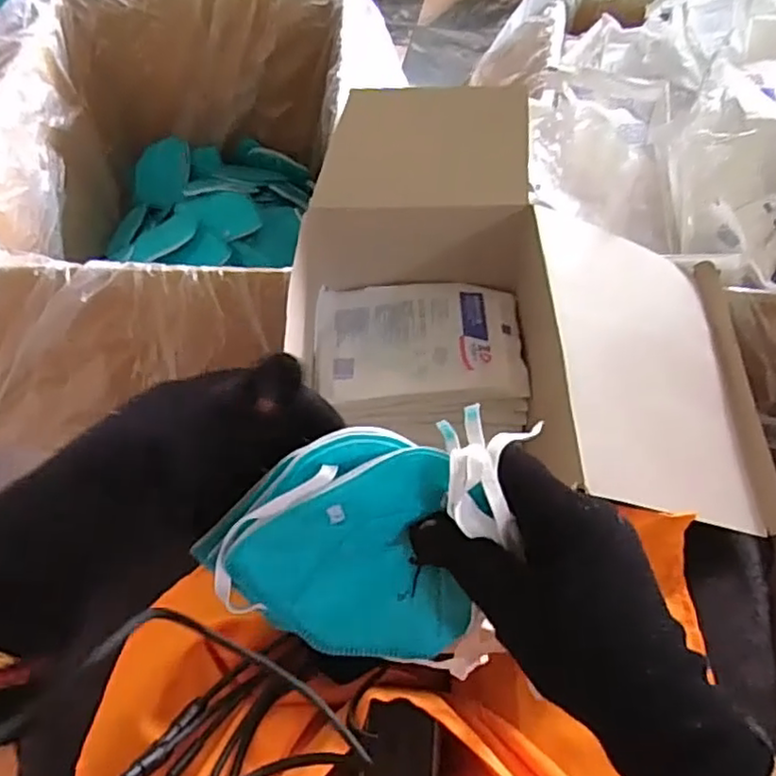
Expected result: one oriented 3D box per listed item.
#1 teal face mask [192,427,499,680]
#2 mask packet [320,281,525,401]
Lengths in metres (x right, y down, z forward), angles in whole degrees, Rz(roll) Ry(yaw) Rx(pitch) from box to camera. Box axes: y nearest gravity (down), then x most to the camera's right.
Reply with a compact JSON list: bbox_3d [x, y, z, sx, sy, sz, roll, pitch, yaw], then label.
[{"bbox_3d":[-0.004,0.075,0.314,0.120,0.030,0.104,25,96,-14],"label":"teal face mask"},{"bbox_3d":[0.028,-0.045,0.606,0.186,0.026,0.127,0,56,0],"label":"mask packet"}]

